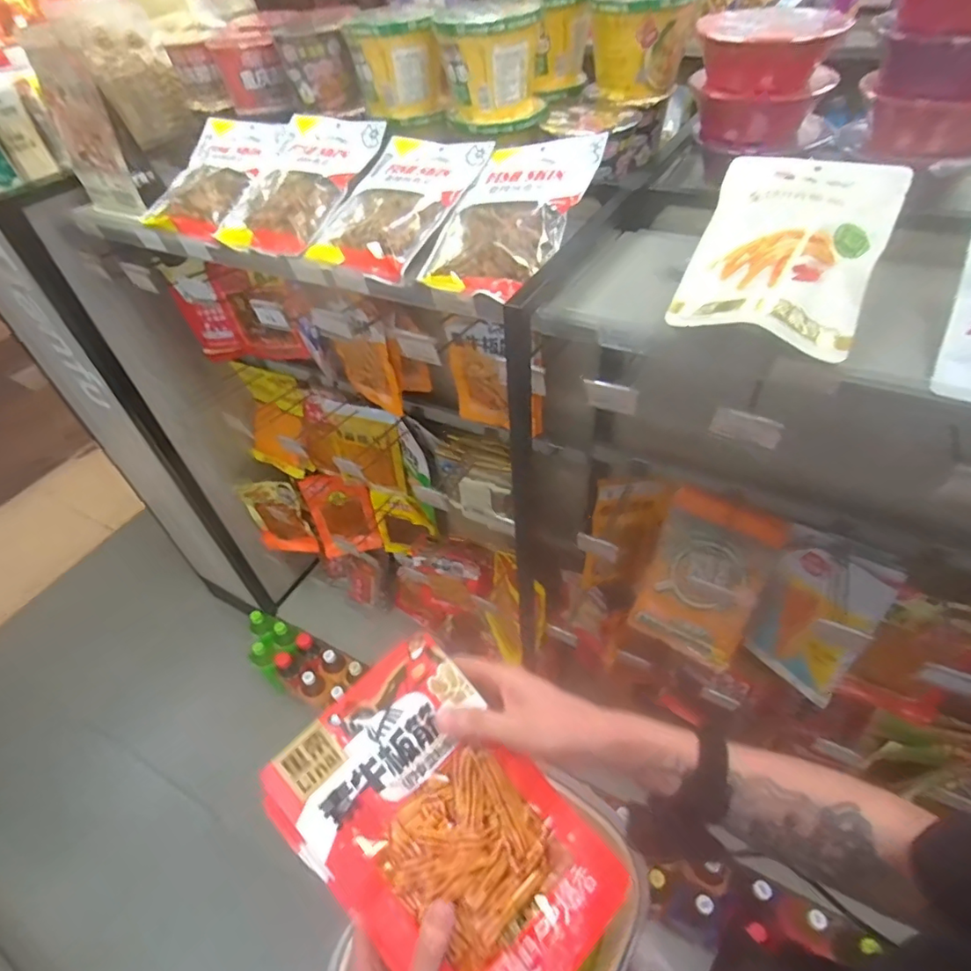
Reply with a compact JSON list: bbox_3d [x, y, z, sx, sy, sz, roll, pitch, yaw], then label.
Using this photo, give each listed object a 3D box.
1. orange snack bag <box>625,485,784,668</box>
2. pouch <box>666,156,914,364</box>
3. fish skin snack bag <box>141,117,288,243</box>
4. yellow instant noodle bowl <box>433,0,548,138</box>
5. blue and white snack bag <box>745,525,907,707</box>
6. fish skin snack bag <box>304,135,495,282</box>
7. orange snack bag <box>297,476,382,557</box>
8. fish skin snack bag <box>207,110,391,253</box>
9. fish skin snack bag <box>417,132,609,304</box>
[{"bbox_3d":[0.368,0.153,0.923,0.175,0.270,0.052,22,21,23],"label":"orange snack bag"},{"bbox_3d":[0.285,-0.225,0.519,0.155,0.026,0.218,20,74,20],"label":"pouch"},{"bbox_3d":[-0.394,-0.461,0.814,0.165,0.027,0.236,18,70,22],"label":"fish skin snack bag"},{"bbox_3d":[0.008,-0.559,0.743,0.128,0.136,0.149,-3,46,2],"label":"yellow instant noodle bowl"},{"bbox_3d":[0.517,0.208,0.866,0.142,0.272,0.015,25,32,29],"label":"blue and white snack bag"},{"bbox_3d":[-0.115,-0.362,0.706,0.164,0.026,0.245,23,71,26],"label":"fish skin snack bag"},{"bbox_3d":[-0.369,0.081,1.428,0.171,0.243,0.055,0,46,5],"label":"orange snack bag"},{"bbox_3d":[-0.255,-0.420,0.759,0.164,0.023,0.236,17,72,22],"label":"fish skin snack bag"},{"bbox_3d":[0.028,-0.318,0.644,0.156,0.019,0.235,15,74,27],"label":"fish skin snack bag"}]

